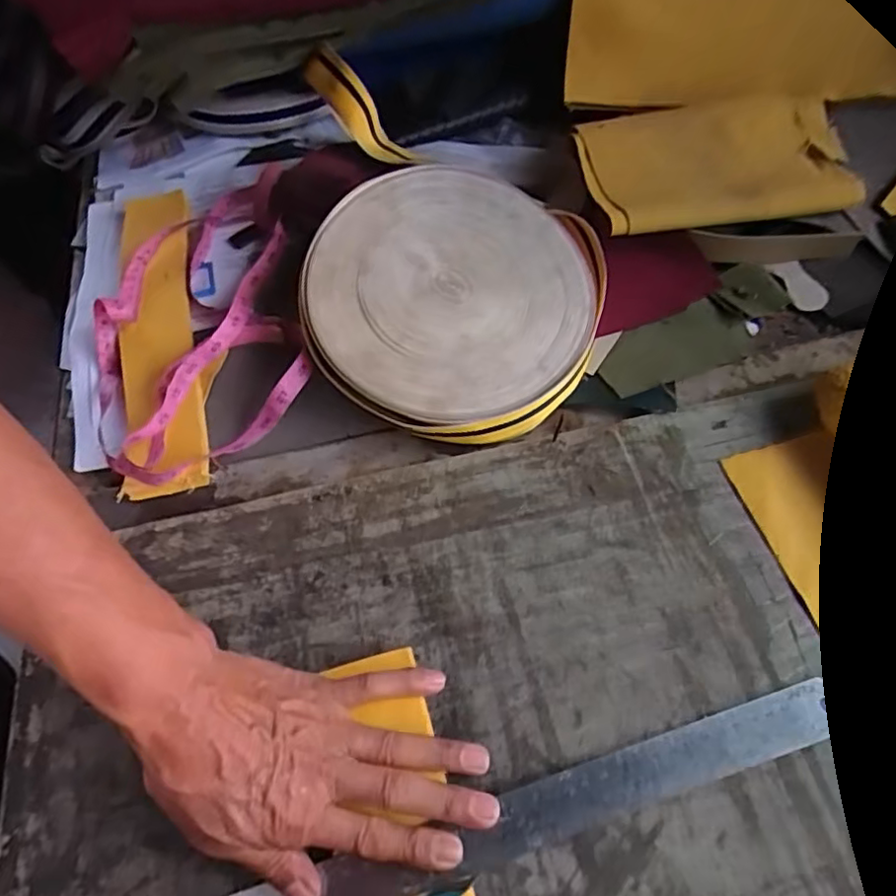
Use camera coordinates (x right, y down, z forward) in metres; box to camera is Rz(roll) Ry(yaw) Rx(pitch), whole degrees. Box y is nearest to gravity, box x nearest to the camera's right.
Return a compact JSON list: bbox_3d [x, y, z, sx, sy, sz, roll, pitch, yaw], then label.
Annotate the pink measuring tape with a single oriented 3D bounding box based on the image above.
[{"bbox_3d":[-0.202,-0.116,0.484,0.161,0.033,0.293,-13,61,-6],"label":"pink measuring tape"}]

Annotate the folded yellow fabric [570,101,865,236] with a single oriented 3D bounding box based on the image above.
[{"bbox_3d":[0.237,-0.249,0.541,0.241,0.039,0.135,-8,60,-3],"label":"folded yellow fabric"}]

